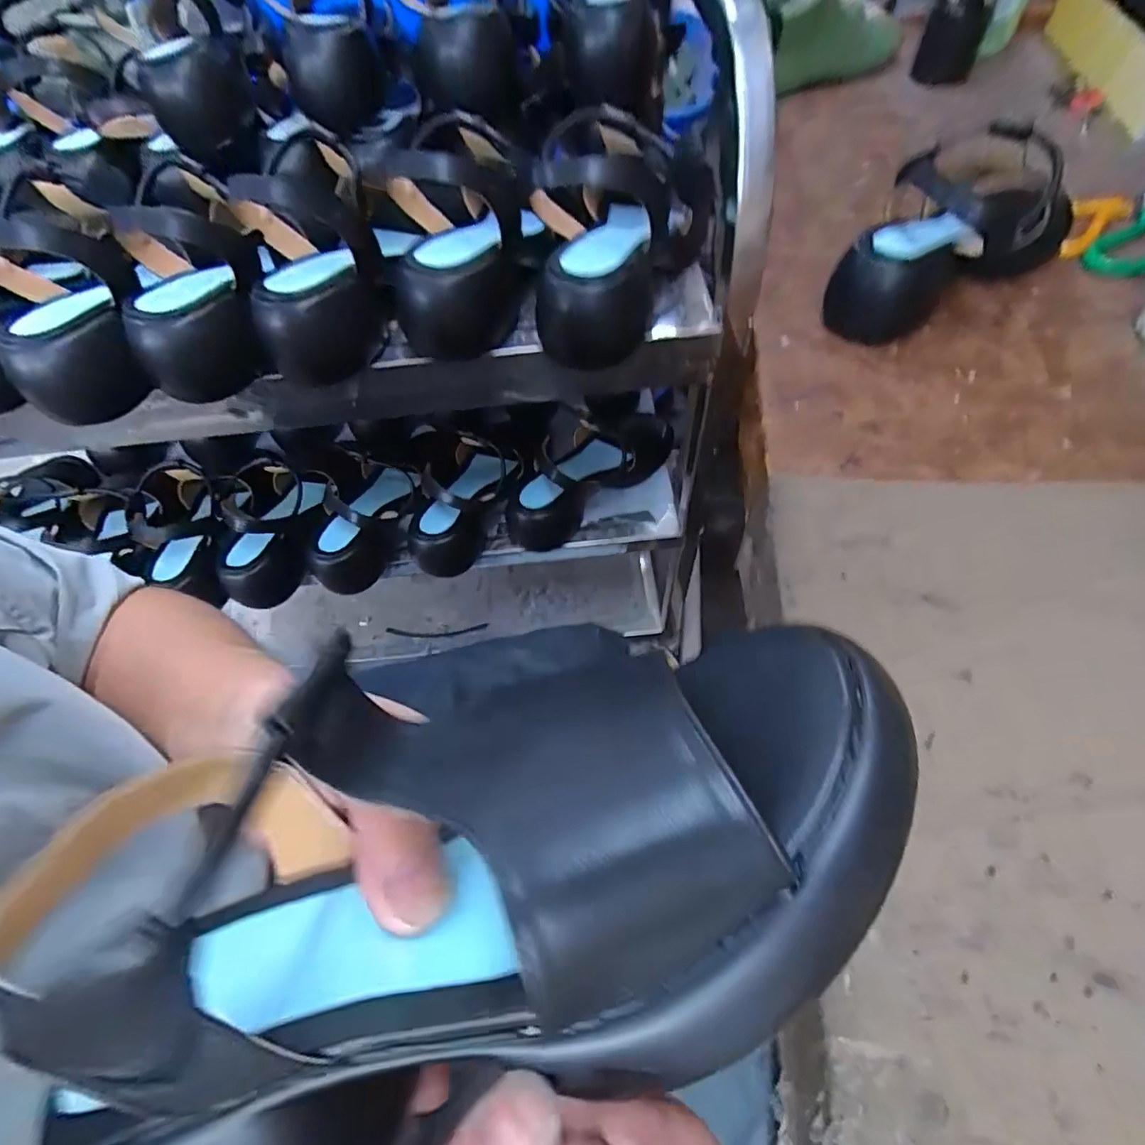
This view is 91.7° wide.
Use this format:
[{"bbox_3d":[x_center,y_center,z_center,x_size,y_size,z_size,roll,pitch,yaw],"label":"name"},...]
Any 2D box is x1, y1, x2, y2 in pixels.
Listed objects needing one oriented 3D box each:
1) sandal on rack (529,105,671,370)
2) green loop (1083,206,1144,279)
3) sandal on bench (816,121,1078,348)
[{"bbox_3d":[0.021,-0.256,0.412,0.096,0.122,0.173,16,62,14],"label":"sandal on rack"},{"bbox_3d":[0.499,-0.294,0.492,0.052,0.013,0.105,39,69,23],"label":"green loop"},{"bbox_3d":[0.312,-0.282,0.448,0.226,0.110,0.085,-33,62,-15],"label":"sandal on bench"}]

